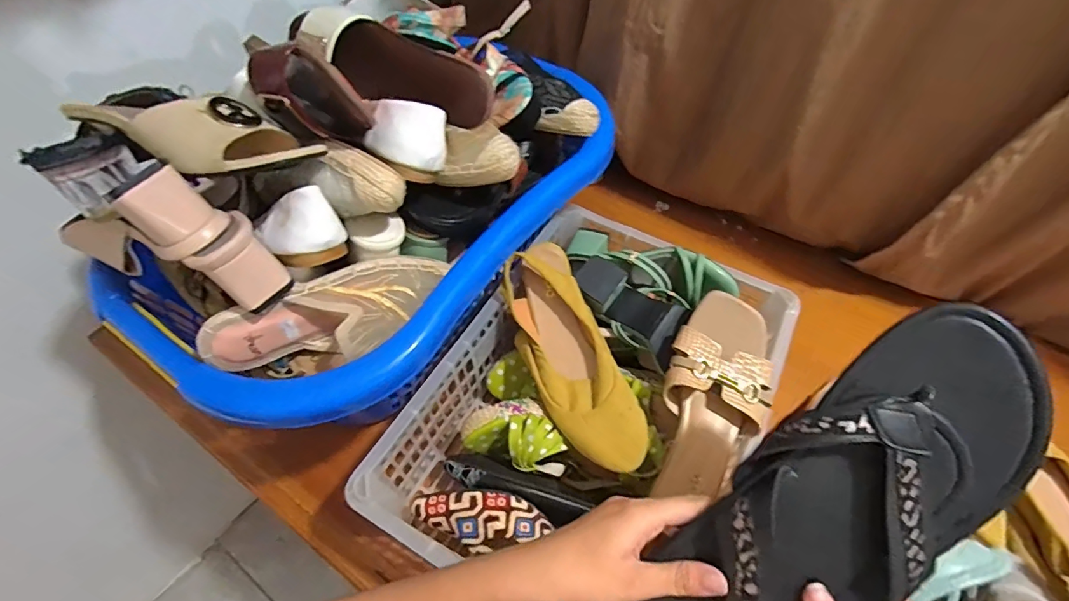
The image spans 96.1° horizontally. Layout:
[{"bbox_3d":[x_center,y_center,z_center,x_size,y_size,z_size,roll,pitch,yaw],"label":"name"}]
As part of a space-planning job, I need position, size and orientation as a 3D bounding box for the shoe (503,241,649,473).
[{"bbox_3d":[0.036,0.059,0.526,0.086,0.053,0.262,-19,71,-15],"label":"shoe"}]

